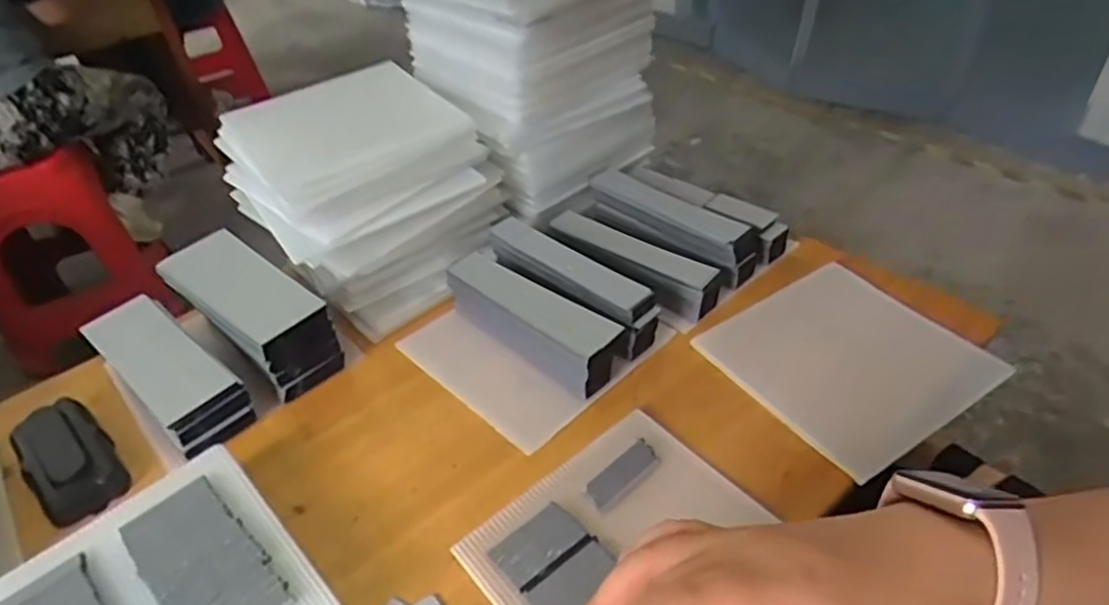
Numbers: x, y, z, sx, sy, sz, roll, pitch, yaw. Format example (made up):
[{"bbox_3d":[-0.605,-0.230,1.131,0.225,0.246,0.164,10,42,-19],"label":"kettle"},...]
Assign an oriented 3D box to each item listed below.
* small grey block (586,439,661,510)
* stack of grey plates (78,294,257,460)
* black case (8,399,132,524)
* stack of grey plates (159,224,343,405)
[{"bbox_3d":[0.044,0.109,0.442,0.054,0.006,0.021,-34,48,-29],"label":"small grey block"},{"bbox_3d":[-0.290,0.050,0.523,0.161,0.040,0.057,28,51,33],"label":"stack of grey plates"},{"bbox_3d":[-0.337,0.108,0.480,0.097,0.026,0.050,30,52,34],"label":"black case"},{"bbox_3d":[-0.230,0.011,0.535,0.152,0.073,0.059,28,51,33],"label":"stack of grey plates"}]

